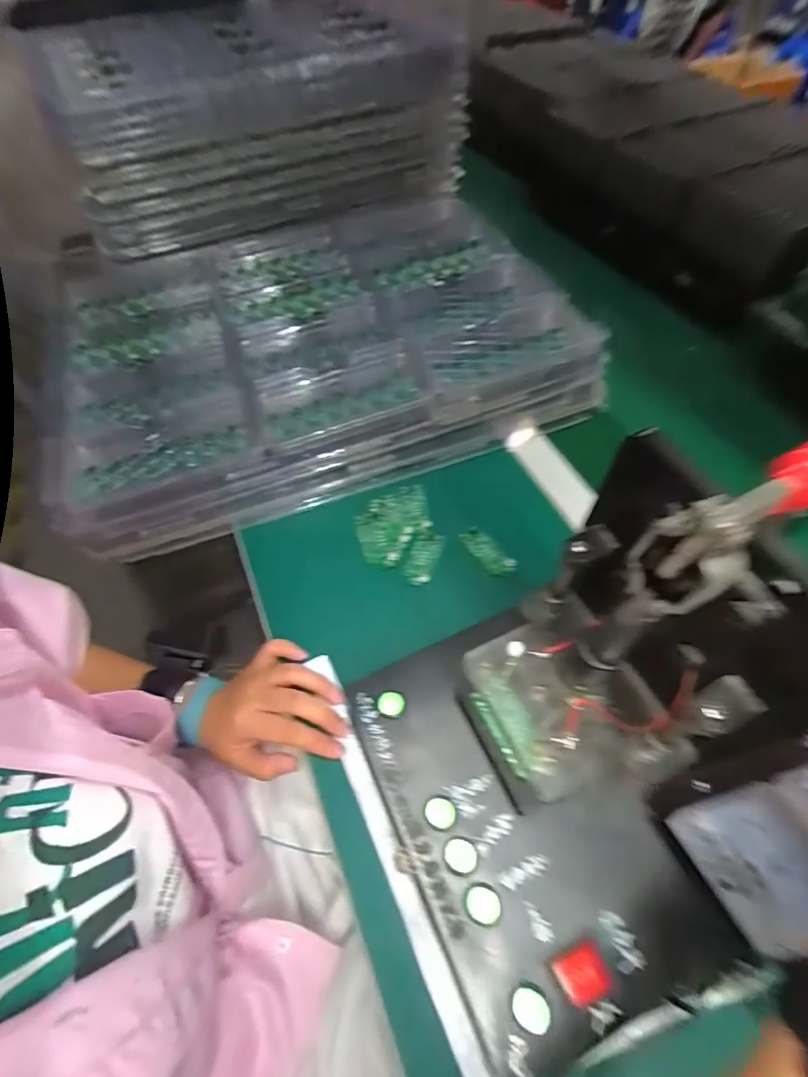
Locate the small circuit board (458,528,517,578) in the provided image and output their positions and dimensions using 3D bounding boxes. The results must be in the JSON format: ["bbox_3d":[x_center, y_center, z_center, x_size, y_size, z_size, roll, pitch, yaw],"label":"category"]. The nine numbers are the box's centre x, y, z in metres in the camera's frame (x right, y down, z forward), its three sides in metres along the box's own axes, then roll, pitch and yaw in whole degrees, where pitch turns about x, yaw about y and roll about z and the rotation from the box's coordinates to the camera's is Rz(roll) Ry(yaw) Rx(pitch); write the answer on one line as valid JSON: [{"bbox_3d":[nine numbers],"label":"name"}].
[{"bbox_3d":[0.078,0.012,0.447,0.024,0.009,0.059,-32,62,-19],"label":"small circuit board"}]

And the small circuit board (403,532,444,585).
[{"bbox_3d":[0.018,0.018,0.445,0.025,0.007,0.055,16,58,11],"label":"small circuit board"}]

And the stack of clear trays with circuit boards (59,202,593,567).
[{"bbox_3d":[-0.118,-0.247,0.572,0.543,0.072,0.442,-19,58,-12],"label":"stack of clear trays with circuit boards"}]

